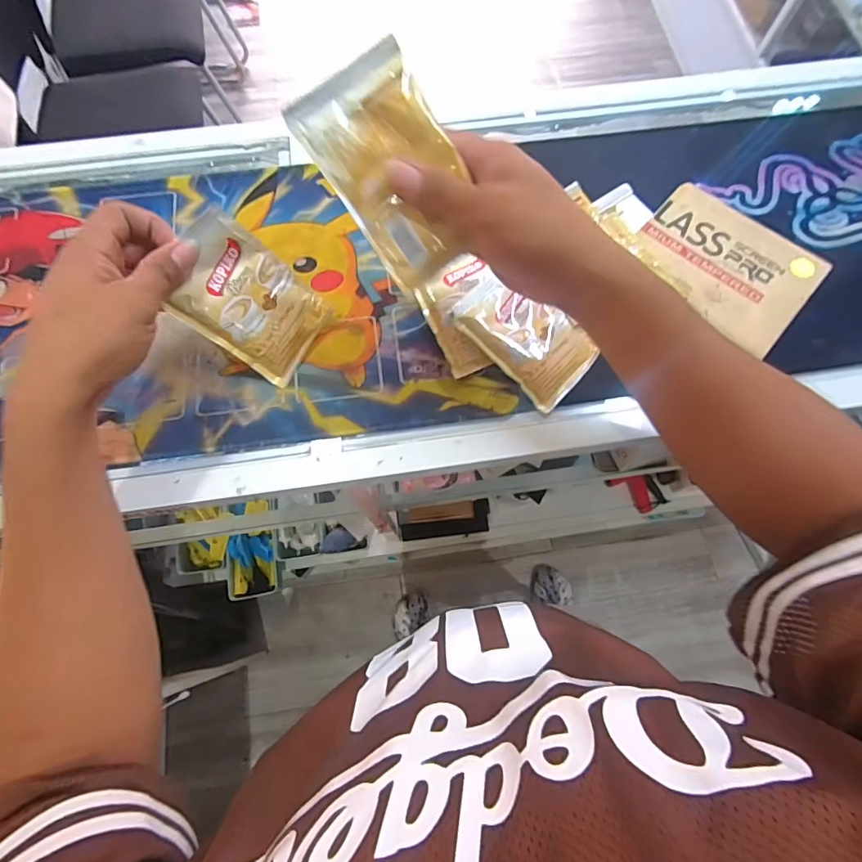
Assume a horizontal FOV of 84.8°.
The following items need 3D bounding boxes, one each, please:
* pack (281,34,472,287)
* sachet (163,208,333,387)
[{"bbox_3d":[-0.022,-0.160,0.292,0.073,0.016,0.120,-34,113,7],"label":"pack"},{"bbox_3d":[-0.144,-0.102,0.375,0.012,0.120,0.083,23,78,53],"label":"sachet"}]

